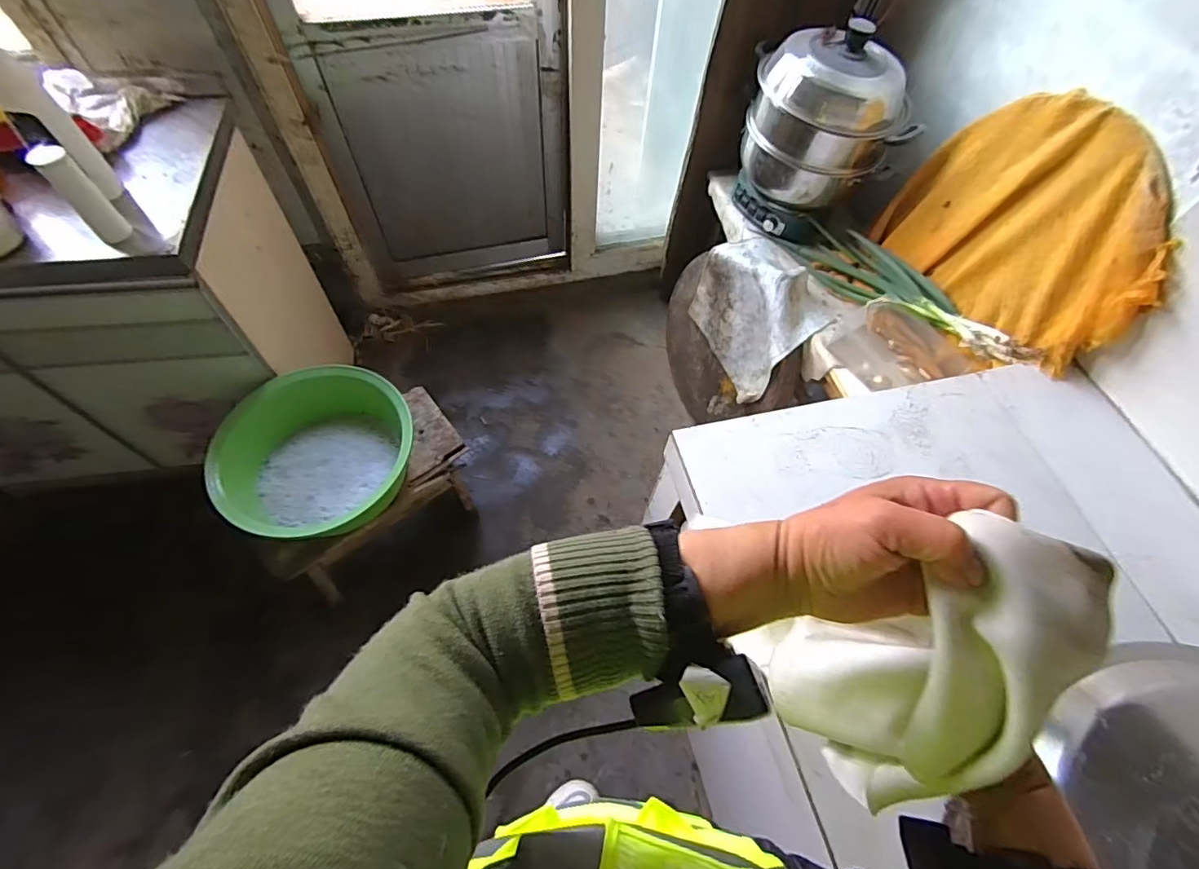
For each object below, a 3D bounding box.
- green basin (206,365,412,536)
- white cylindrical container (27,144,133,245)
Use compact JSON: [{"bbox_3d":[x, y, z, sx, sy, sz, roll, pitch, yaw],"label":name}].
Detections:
[{"bbox_3d":[-0.554,0.045,1.048,0.358,0.151,0.327,2,61,-3],"label":"green basin"},{"bbox_3d":[-0.727,-0.334,0.737,0.044,0.135,0.042,2,61,-3],"label":"white cylindrical container"}]

